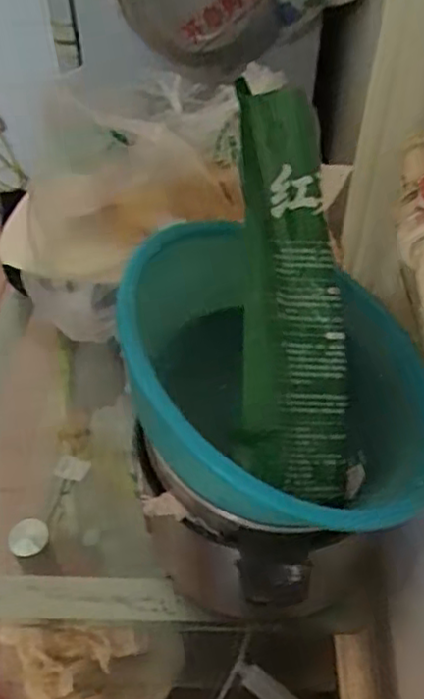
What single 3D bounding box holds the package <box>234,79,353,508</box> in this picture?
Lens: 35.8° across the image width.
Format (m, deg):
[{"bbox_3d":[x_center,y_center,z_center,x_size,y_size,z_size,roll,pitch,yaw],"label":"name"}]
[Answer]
[{"bbox_3d":[0.074,-0.054,0.616,0.109,0.094,0.381,-3,83,-2],"label":"package"}]

